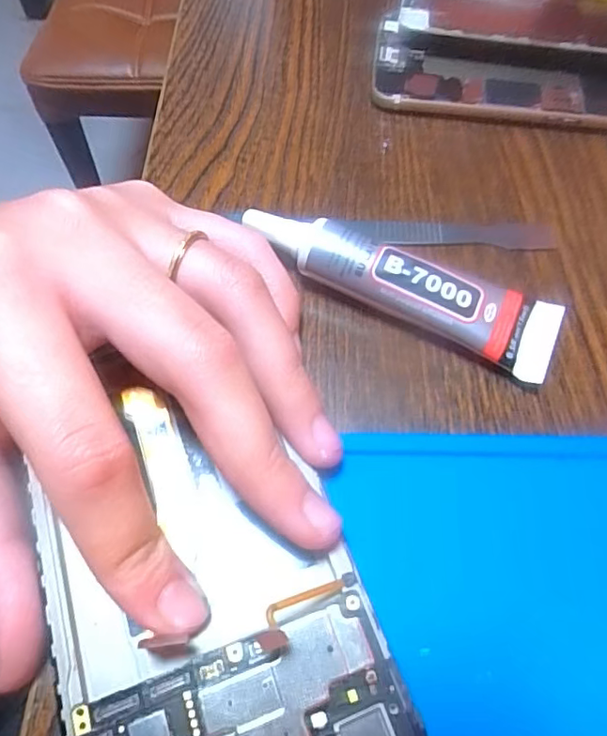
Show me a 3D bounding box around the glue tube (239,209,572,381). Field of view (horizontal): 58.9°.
[{"bbox_3d":[0.029,-0.026,0.170,0.101,0.017,0.025,22,63,10],"label":"glue tube"}]

